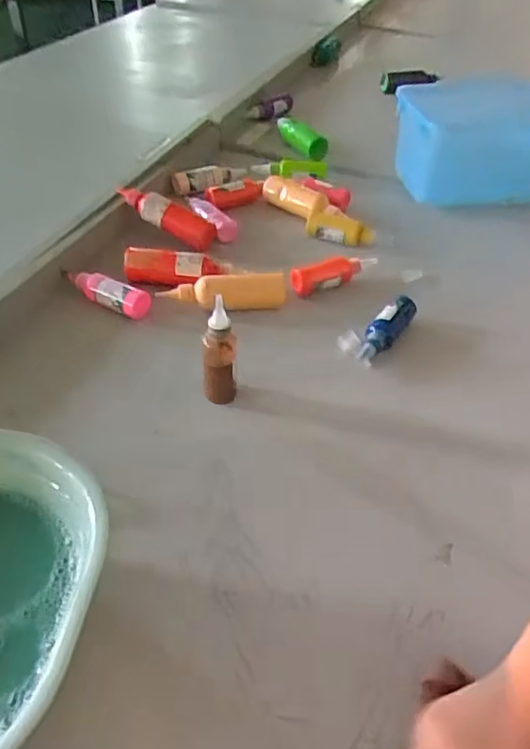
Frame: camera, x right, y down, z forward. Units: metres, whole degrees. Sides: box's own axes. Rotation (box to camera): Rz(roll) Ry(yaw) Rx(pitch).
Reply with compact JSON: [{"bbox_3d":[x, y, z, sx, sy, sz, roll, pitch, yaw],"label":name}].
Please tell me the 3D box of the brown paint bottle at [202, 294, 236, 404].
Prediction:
[{"bbox_3d":[-0.041,-0.018,0.536,0.029,0.101,0.029,-2,45,-6],"label":"brown paint bottle"}]

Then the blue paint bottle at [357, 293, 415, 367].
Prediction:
[{"bbox_3d":[0.130,-0.050,0.635,0.029,0.028,0.106,28,50,22],"label":"blue paint bottle"}]

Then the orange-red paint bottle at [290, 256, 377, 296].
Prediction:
[{"bbox_3d":[0.086,-0.123,0.710,0.118,0.033,0.027,-17,49,-19],"label":"orange-red paint bottle"}]

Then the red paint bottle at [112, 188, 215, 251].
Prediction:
[{"bbox_3d":[-0.124,-0.200,0.748,0.127,0.037,0.030,27,47,-3],"label":"red paint bottle"}]

